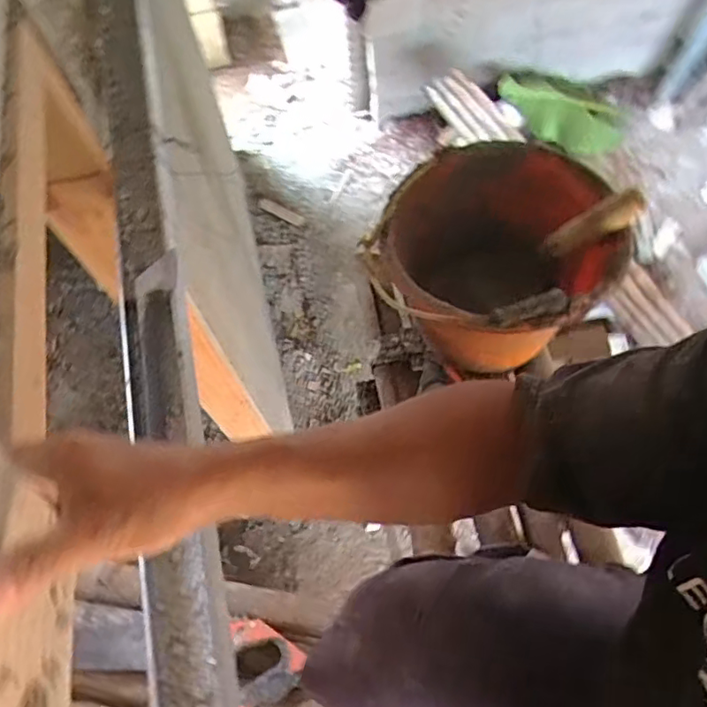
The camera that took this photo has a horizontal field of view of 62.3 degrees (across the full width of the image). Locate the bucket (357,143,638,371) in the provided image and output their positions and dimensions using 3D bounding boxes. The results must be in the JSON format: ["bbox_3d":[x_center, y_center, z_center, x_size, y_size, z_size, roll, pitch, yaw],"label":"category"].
[{"bbox_3d":[0.174,-0.105,0.738,0.277,0.223,0.272,-1,64,3],"label":"bucket"}]

